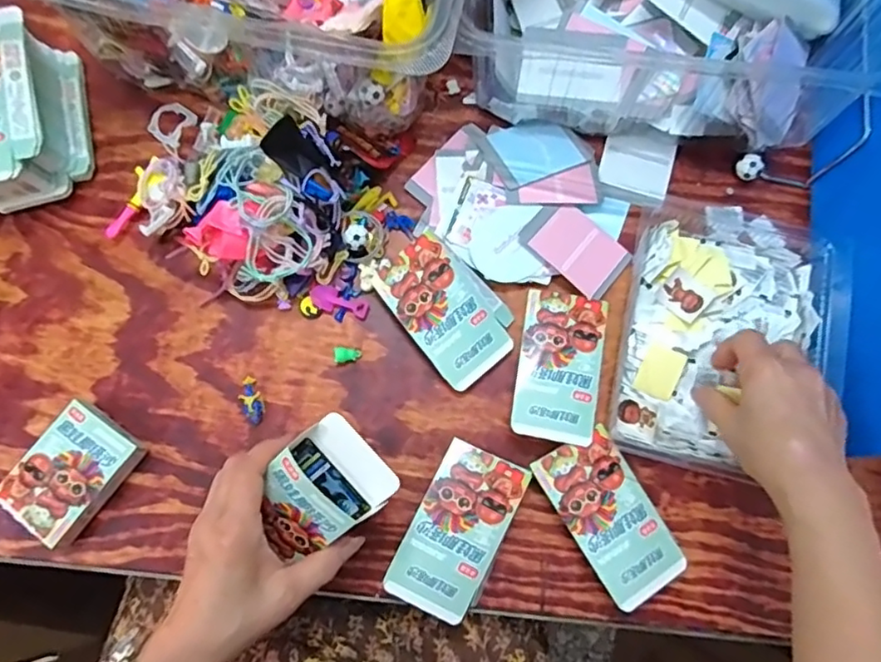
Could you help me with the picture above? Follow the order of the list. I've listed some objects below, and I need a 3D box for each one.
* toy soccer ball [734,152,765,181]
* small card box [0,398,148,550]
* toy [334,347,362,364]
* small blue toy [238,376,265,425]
[{"bbox_3d":[0.279,-0.148,0.547,0.021,0.020,0.018,21,77,4],"label":"toy soccer ball"},{"bbox_3d":[-0.284,0.109,0.469,0.067,0.027,0.094,35,78,7],"label":"small card box"},{"bbox_3d":[-0.077,0.020,0.502,0.021,0.010,0.014,1,76,-1],"label":"toy"},{"bbox_3d":[-0.153,0.056,0.491,0.017,0.010,0.038,-22,78,-7],"label":"small blue toy"}]

